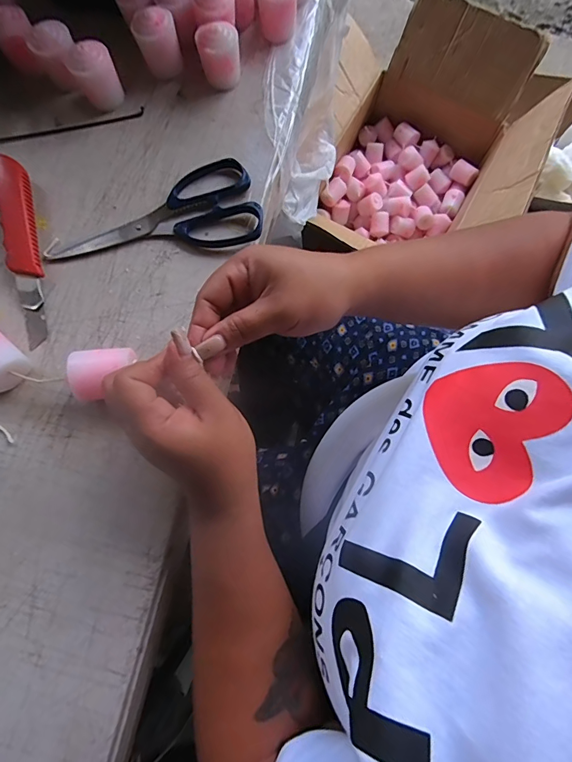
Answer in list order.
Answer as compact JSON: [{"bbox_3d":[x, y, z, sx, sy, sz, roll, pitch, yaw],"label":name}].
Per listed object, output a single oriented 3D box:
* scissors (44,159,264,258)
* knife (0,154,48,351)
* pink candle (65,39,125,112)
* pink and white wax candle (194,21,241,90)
[{"bbox_3d":[-0.112,-0.137,0.346,0.178,0.010,0.078,-18,78,-4],"label":"scissors"},{"bbox_3d":[-0.223,-0.117,0.338,0.037,0.018,0.173,-21,78,-4],"label":"knife"},{"bbox_3d":[-0.172,-0.277,0.362,0.036,0.046,0.029,-26,78,-6],"label":"pink candle"},{"bbox_3d":[-0.061,-0.297,0.365,0.036,0.043,0.032,-13,77,-3],"label":"pink and white wax candle"}]

